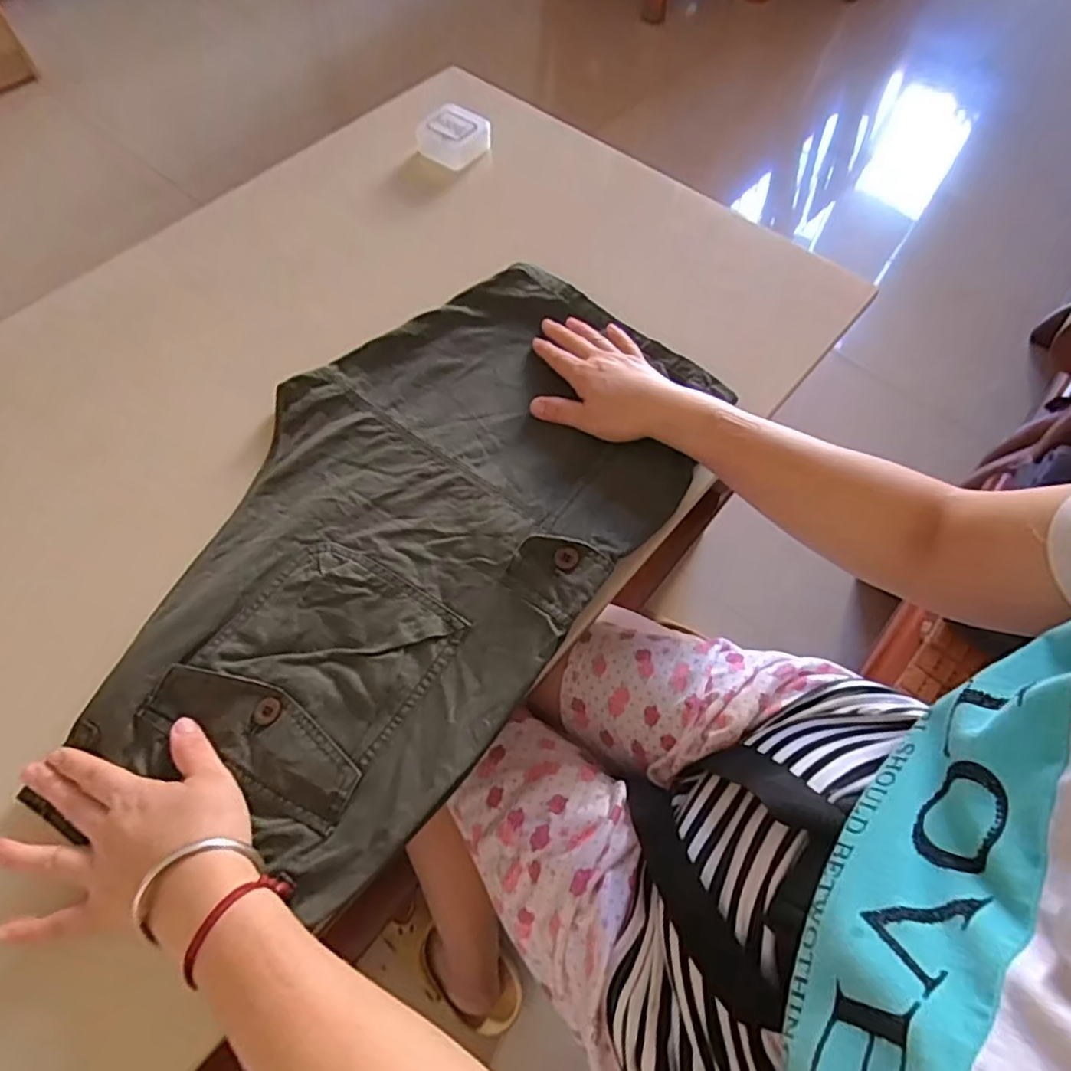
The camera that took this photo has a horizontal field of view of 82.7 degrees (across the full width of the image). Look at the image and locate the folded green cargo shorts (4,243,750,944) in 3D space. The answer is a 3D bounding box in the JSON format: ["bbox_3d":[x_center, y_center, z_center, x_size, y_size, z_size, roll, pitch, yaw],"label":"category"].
[{"bbox_3d":[-0.086,-0.027,0.469,0.301,0.027,0.489,35,68,16],"label":"folded green cargo shorts"}]

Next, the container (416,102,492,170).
[{"bbox_3d":[-0.092,-0.454,0.691,0.071,0.025,0.066,28,66,13],"label":"container"}]

